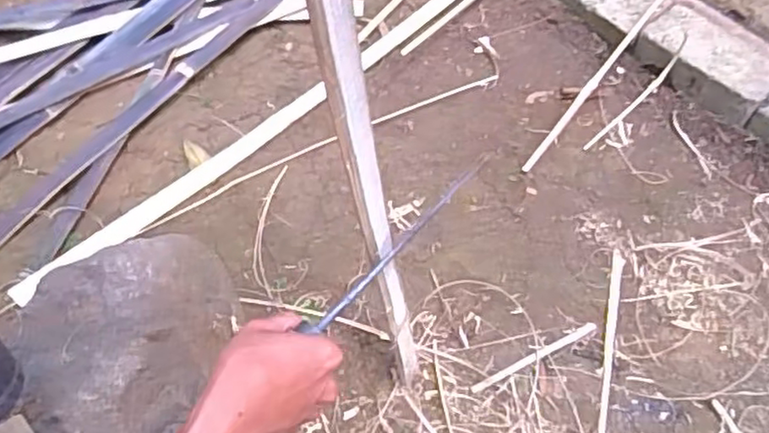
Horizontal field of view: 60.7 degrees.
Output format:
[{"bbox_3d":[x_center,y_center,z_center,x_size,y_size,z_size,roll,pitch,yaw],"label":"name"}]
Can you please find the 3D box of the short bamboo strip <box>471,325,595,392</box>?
[{"bbox_3d":[0.194,0.180,0.845,0.188,0.007,0.011,-24,61,-13],"label":"short bamboo strip"}]

